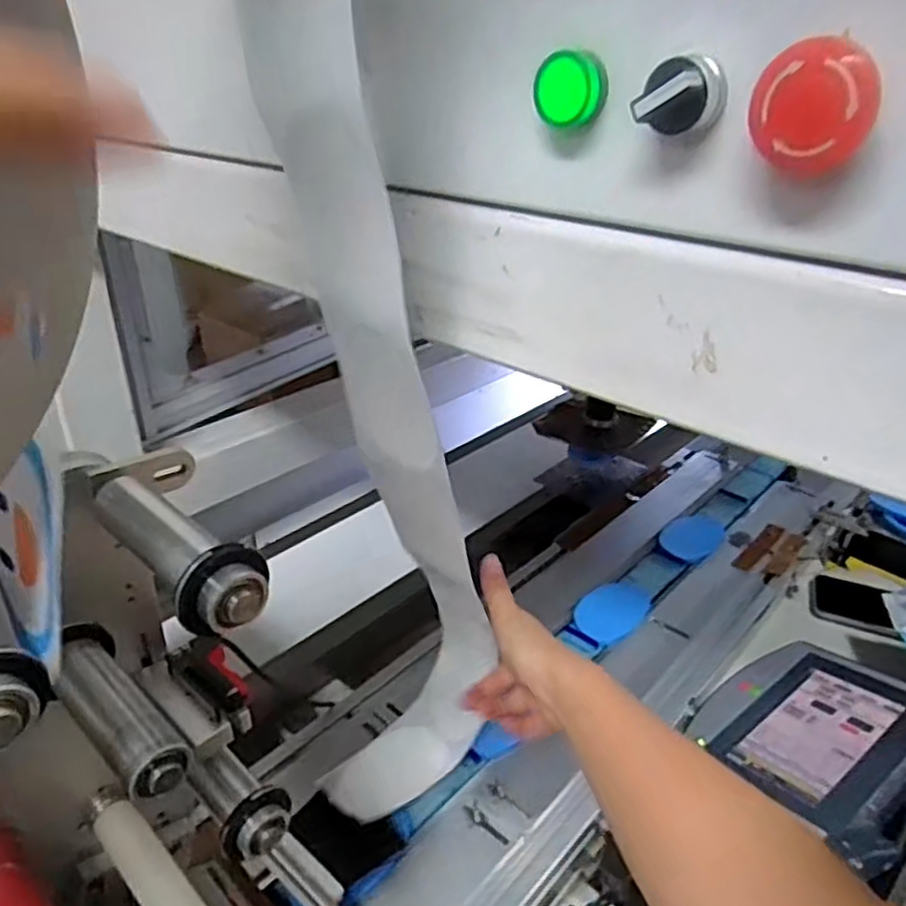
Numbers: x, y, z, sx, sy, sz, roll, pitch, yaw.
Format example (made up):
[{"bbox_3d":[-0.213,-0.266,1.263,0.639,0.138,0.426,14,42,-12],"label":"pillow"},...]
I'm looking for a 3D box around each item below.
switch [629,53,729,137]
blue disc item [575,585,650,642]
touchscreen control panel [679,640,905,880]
[{"bbox_3d":[0.082,-0.128,0.258,0.026,0.024,0.022,-24,37,-37],"label":"switch"},{"bbox_3d":[0.187,0.186,0.847,0.114,0.014,0.064,-25,38,-38],"label":"blue disc item"},{"bbox_3d":[0.350,0.280,0.676,0.206,0.082,0.212,-25,24,-25],"label":"touchscreen control panel"}]

